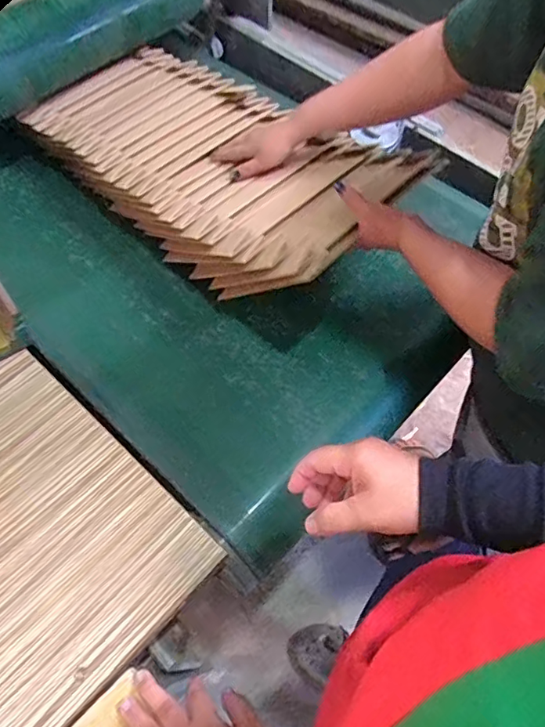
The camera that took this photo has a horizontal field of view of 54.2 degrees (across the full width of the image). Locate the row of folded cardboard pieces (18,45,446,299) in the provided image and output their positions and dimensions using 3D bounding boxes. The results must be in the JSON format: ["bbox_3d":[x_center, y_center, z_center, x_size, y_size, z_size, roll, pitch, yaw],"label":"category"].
[{"bbox_3d":[-0.112,-0.336,0.863,0.671,0.176,0.299,39,67,19],"label":"row of folded cardboard pieces"}]

